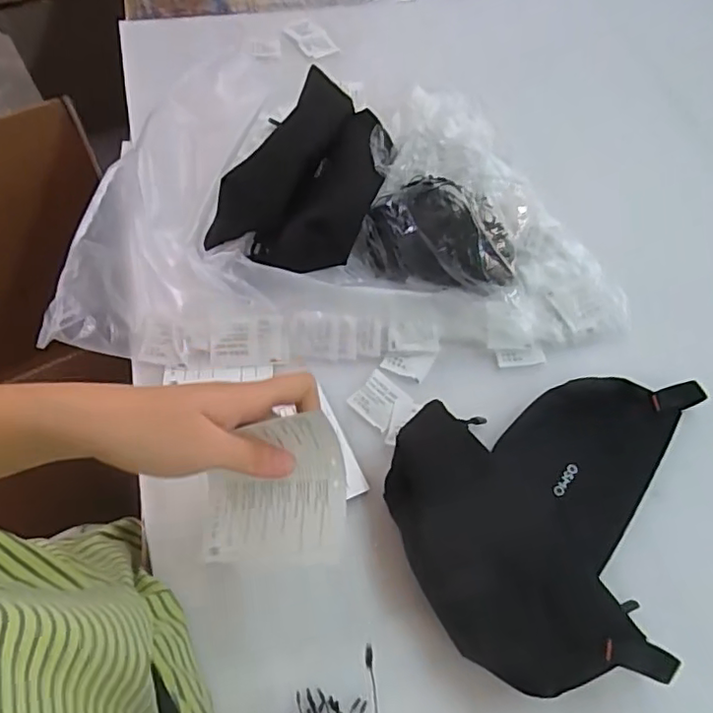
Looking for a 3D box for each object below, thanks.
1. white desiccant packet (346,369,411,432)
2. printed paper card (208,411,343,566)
[{"bbox_3d":[0.019,0.033,0.465,0.038,0.004,0.039,37,66,20],"label":"white desiccant packet"},{"bbox_3d":[-0.048,0.078,0.328,0.081,0.063,0.065,-3,59,-1],"label":"printed paper card"}]

